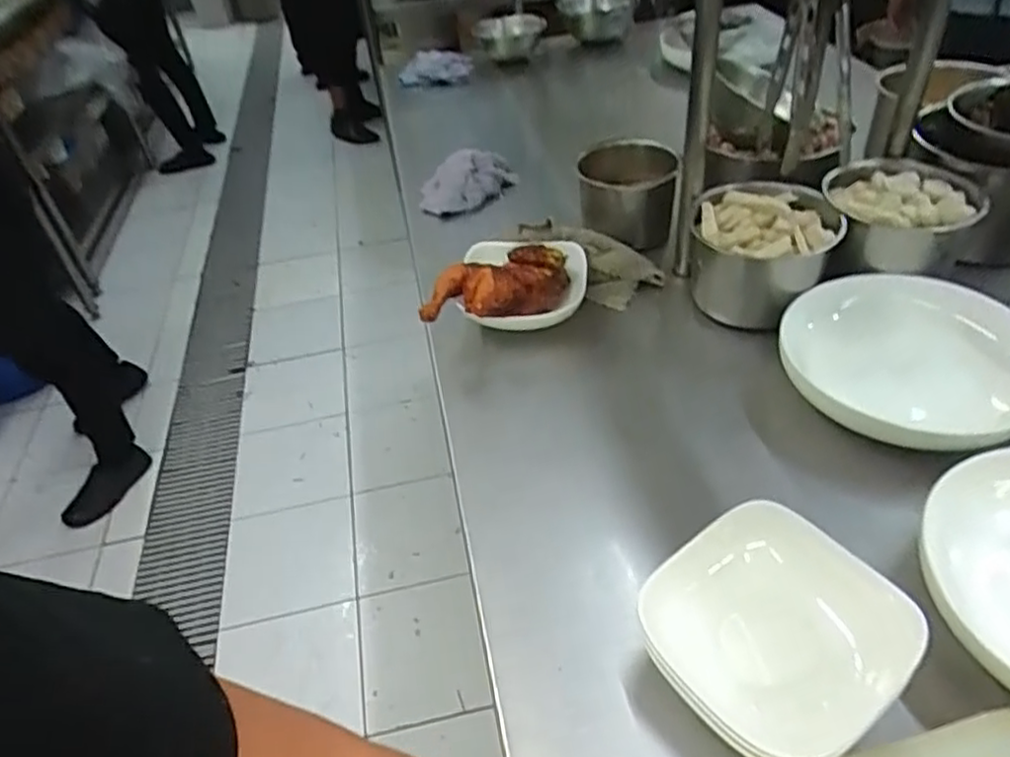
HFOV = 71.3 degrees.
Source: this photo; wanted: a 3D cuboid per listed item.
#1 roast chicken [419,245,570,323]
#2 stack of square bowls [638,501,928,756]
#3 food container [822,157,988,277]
[{"bbox_3d":[-0.007,-0.101,0.797,0.193,0.048,0.088,-18,42,-29],"label":"roast chicken"},{"bbox_3d":[0.177,0.168,0.472,0.130,0.062,0.144,-30,47,-22],"label":"stack of square bowls"},{"bbox_3d":[0.442,-0.180,0.799,0.153,0.089,0.155,13,47,21],"label":"food container"}]

